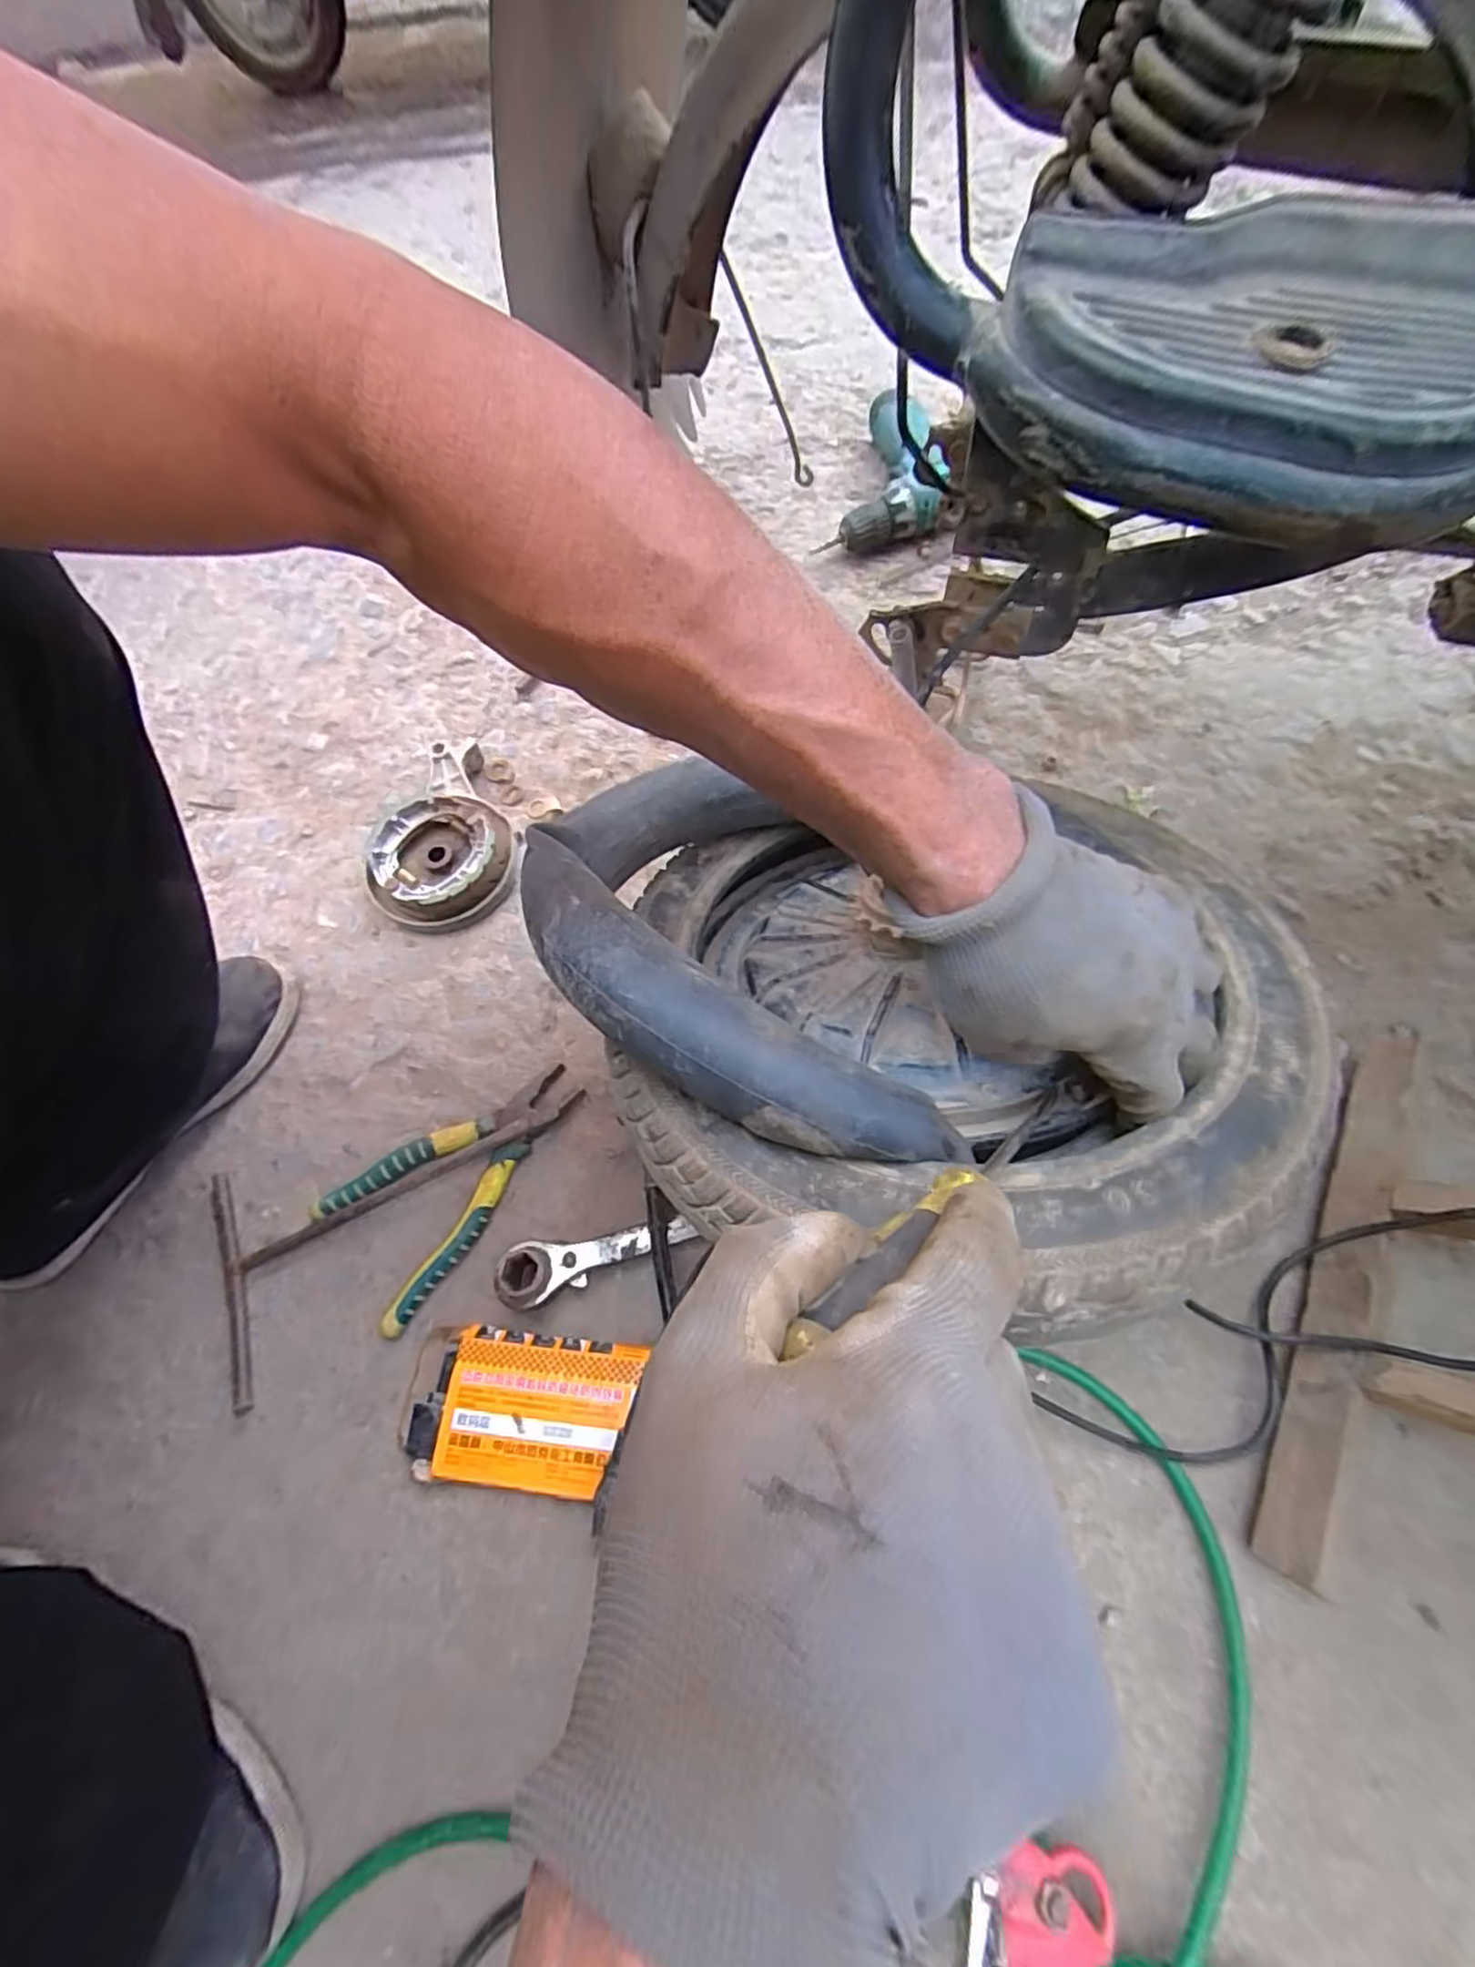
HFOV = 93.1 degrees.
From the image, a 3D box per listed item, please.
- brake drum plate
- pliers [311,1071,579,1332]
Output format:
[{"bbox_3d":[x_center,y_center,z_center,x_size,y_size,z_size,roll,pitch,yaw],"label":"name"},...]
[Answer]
[{"bbox_3d":[-0.259,-0.123,0.593,0.120,0.041,0.167,-22,64,-7],"label":"brake drum plate"},{"bbox_3d":[-0.183,0.134,0.478,0.181,0.024,0.104,-37,67,-14],"label":"pliers"}]

